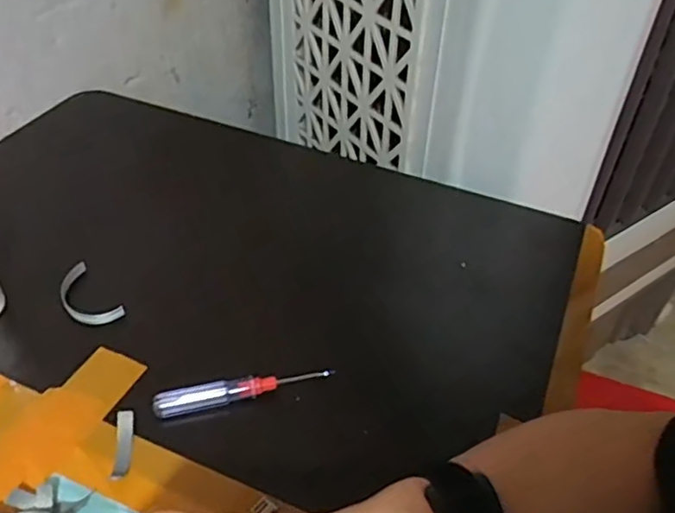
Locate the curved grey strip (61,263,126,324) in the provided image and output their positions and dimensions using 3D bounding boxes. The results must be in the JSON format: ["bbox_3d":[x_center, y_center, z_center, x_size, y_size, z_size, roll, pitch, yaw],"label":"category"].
[{"bbox_3d":[-0.197,0.034,0.489,0.032,0.012,0.071,-32,53,-30],"label":"curved grey strip"}]

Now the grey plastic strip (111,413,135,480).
[{"bbox_3d":[-0.137,0.120,0.396,0.010,0.008,0.044,-5,44,-6],"label":"grey plastic strip"}]

